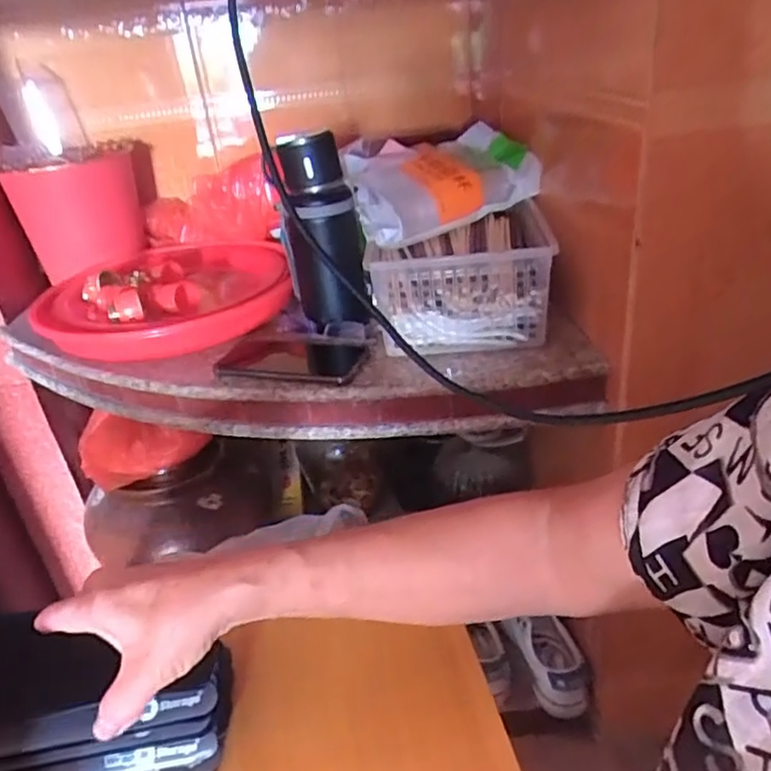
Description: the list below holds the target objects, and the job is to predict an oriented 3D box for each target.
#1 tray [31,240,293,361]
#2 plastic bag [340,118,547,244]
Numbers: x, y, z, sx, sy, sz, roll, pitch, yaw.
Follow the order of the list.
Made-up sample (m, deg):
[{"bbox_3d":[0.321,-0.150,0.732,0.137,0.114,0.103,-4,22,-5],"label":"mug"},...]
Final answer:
[{"bbox_3d":[-0.307,-0.134,0.909,0.332,0.057,0.358,-14,30,-14],"label":"tray"},{"bbox_3d":[0.067,-0.265,0.808,0.270,0.091,0.138,-21,32,-25],"label":"plastic bag"}]

